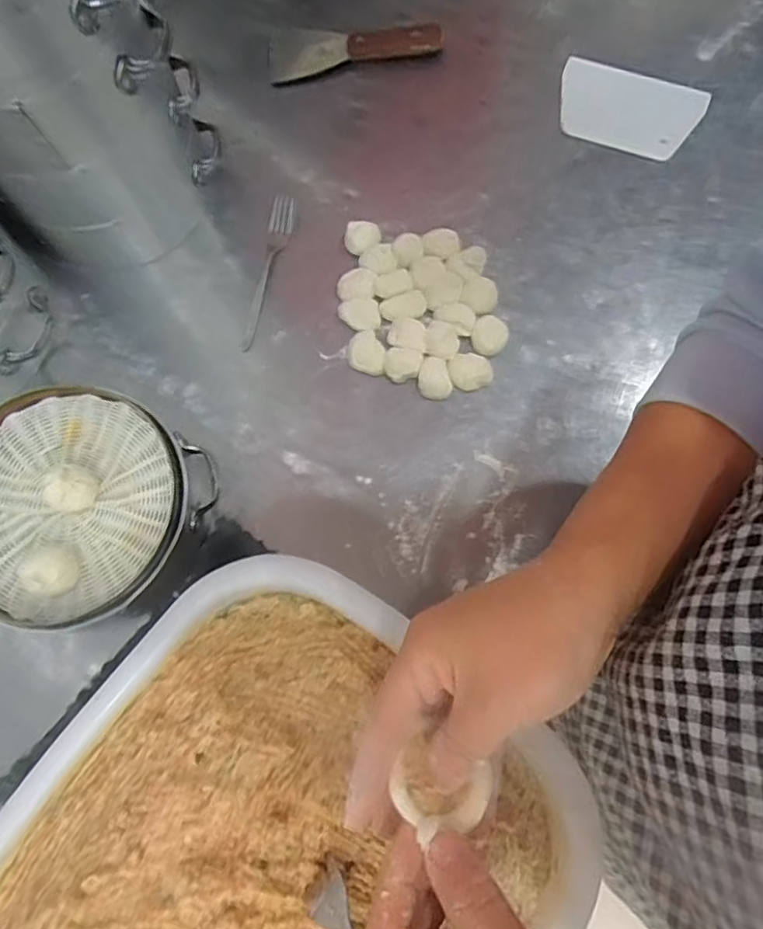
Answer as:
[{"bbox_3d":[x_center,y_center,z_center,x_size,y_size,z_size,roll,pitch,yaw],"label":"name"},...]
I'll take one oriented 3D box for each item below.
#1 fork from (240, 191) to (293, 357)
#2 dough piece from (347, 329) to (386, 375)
[{"bbox_3d":[-0.108,-0.187,0.582,0.022,0.010,0.164,8,74,3],"label":"fork"},{"bbox_3d":[-0.014,-0.105,0.559,0.035,0.015,0.044,5,74,2],"label":"dough piece"}]

